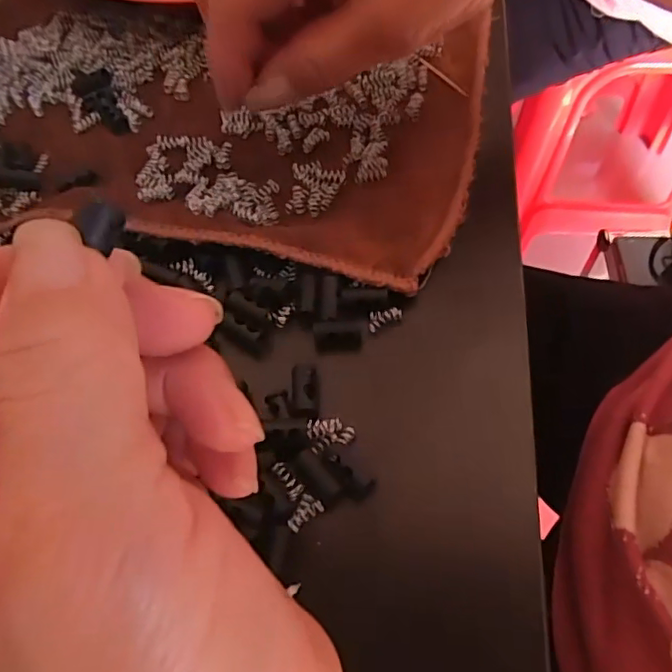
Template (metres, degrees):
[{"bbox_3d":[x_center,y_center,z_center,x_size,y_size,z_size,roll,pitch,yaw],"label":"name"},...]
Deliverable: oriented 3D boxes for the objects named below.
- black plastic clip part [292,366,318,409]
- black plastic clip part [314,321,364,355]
[{"bbox_3d":[-0.011,0.018,0.202,0.008,0.004,0.017,-6,58,4],"label":"black plastic clip part"},{"bbox_3d":[0.001,0.001,0.217,0.018,0.011,0.010,-10,58,1],"label":"black plastic clip part"}]

